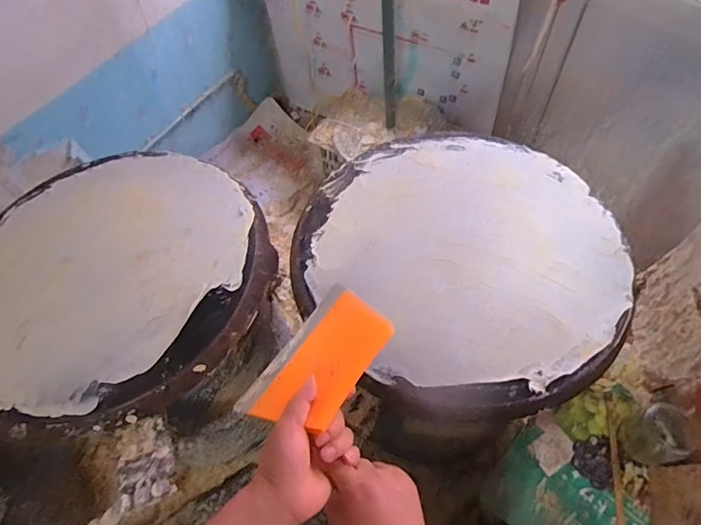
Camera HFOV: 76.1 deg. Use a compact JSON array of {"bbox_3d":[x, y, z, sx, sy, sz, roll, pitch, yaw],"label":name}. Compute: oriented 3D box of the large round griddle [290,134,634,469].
[{"bbox_3d":[0.213,-0.011,0.895,0.598,0.108,0.612,-2,58,3],"label":"large round griddle"}]

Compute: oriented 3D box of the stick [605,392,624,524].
[{"bbox_3d":[0.498,0.417,0.836,0.017,0.005,0.350,9,59,9],"label":"stick"}]

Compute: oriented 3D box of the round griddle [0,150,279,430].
[{"bbox_3d":[-0.475,0.010,0.908,0.601,0.056,0.613,-2,58,3],"label":"round griddle"}]

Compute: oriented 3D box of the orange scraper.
[{"bbox_3d":[-0.036,0.114,0.520,0.121,0.014,0.182,19,65,41],"label":"orange scraper"}]

